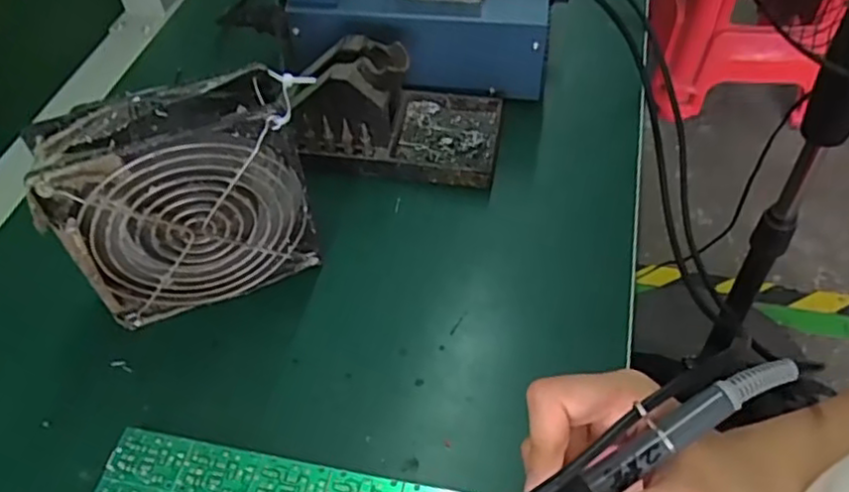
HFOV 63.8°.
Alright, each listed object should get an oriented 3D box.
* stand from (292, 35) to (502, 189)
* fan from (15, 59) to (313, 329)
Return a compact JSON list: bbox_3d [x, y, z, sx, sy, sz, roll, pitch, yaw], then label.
[{"bbox_3d":[-0.018,-0.090,0.454,0.138,0.081,0.078,10,52,5],"label":"stand"},{"bbox_3d":[-0.123,-0.019,0.367,0.126,0.128,0.045,-15,54,-14],"label":"fan"}]

